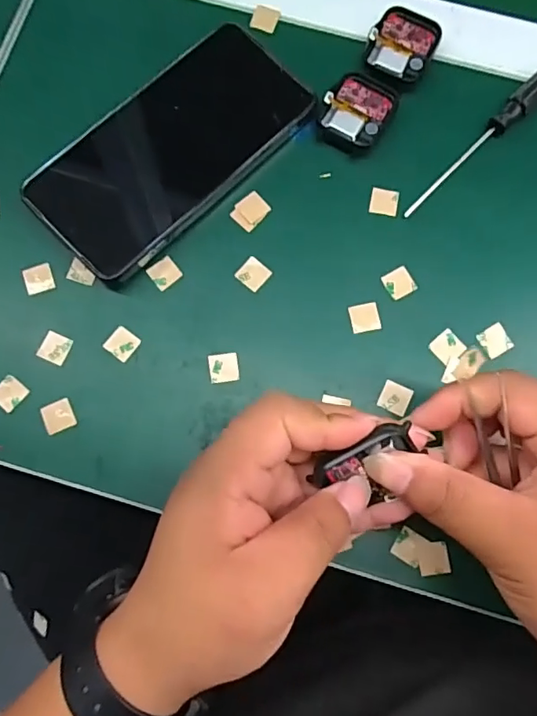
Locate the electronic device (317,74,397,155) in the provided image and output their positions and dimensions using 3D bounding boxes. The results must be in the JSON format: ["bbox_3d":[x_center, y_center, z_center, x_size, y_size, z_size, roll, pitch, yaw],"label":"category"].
[{"bbox_3d":[0.051,-0.142,0.311,0.037,0.006,0.045,28,80,5],"label":"electronic device"}]

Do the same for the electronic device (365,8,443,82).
[{"bbox_3d":[0.080,-0.188,0.318,0.038,0.005,0.048,23,80,4],"label":"electronic device"}]

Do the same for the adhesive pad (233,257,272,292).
[{"bbox_3d":[-0.009,-0.047,0.298,0.016,0.004,0.016,39,81,7],"label":"adhesive pad"}]

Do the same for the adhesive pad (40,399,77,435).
[{"bbox_3d":[-0.110,0.031,0.283,0.016,0.004,0.016,-23,75,-7],"label":"adhesive pad"}]

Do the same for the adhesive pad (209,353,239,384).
[{"bbox_3d":[-0.024,0.005,0.289,0.015,0.004,0.015,-9,79,-2],"label":"adhesive pad"}]

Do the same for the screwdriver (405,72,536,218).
[{"bbox_3d":[0.127,-0.127,0.307,0.014,0.011,0.131,44,82,8],"label":"screwdriver"}]

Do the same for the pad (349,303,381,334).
[{"bbox_3d":[0.053,-0.022,0.293,0.016,0.004,0.015,-11,79,-2],"label":"pad"}]

